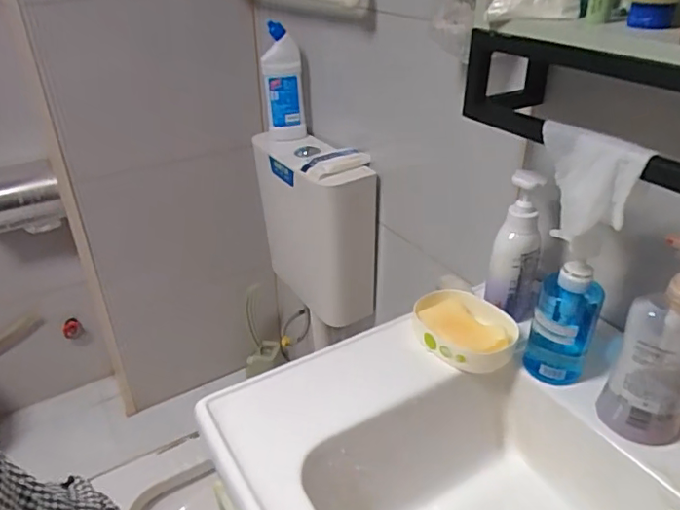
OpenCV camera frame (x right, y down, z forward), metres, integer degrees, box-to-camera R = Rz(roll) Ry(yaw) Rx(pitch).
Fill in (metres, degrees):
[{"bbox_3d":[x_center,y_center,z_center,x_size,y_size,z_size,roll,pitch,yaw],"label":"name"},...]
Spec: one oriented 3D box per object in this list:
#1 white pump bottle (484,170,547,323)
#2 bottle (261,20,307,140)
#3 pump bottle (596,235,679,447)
[{"bbox_3d":[0.239,-0.009,0.731,0.063,0.211,0.077,13,34,21],"label":"white pump bottle"},{"bbox_3d":[-0.123,-0.367,1.198,0.086,0.241,0.076,-3,32,-4],"label":"bottle"},{"bbox_3d":[0.344,0.089,0.567,0.084,0.228,0.079,27,41,37],"label":"pump bottle"}]

